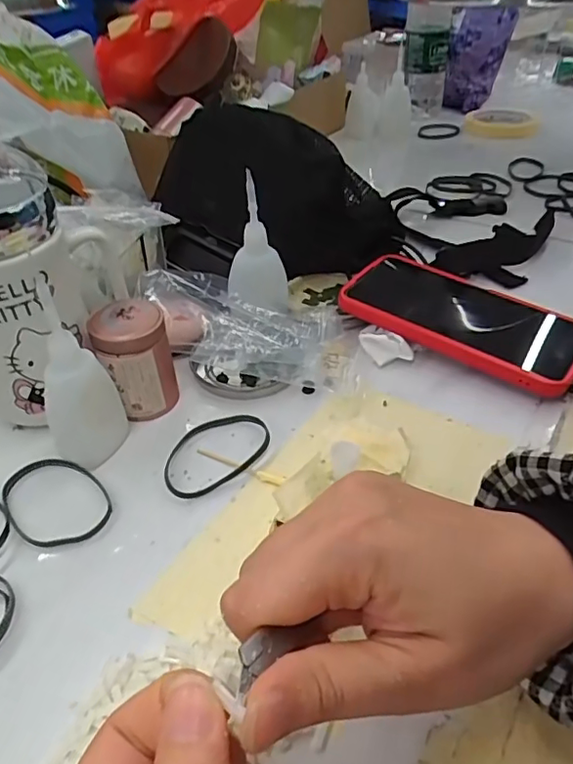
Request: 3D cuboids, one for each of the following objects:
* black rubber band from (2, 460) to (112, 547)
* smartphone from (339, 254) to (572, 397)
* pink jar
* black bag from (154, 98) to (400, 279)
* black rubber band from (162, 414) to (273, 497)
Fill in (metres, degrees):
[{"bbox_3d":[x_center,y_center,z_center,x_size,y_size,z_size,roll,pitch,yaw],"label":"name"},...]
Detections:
[{"bbox_3d":[-0.127,0.064,0.307,0.048,0.004,0.067,-26,46,-27],"label":"black rubber band"},{"bbox_3d":[0.127,-0.050,0.402,0.168,0.017,0.086,29,49,26],"label":"smartphone"},{"bbox_3d":[-0.095,-0.013,0.351,0.044,0.066,0.037,-10,41,-11],"label":"pink jar"},{"bbox_3d":[-0.010,-0.165,0.480,0.210,0.105,0.089,10,41,12],"label":"black bag"},{"bbox_3d":[-0.041,0.040,0.331,0.071,0.006,0.047,-27,45,-23],"label":"black rubber band"}]

